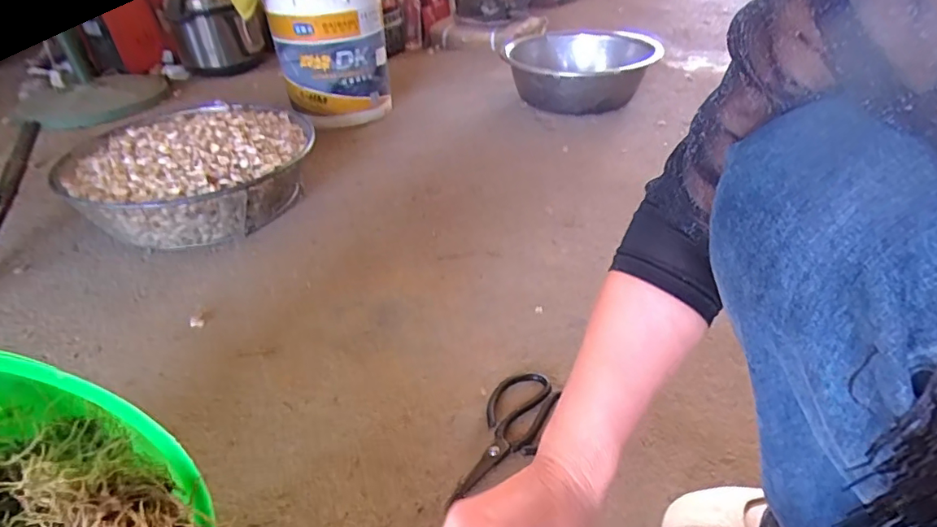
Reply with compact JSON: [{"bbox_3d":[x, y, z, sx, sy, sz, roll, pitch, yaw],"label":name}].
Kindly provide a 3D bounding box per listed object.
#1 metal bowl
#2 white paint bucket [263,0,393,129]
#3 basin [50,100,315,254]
[{"bbox_3d":[0.285,-0.560,1.470,0.386,0.143,0.379,-3,36,2],"label":"metal bowl"},{"bbox_3d":[-0.333,-0.541,1.291,0.272,0.382,0.274,-3,36,2],"label":"white paint bucket"},{"bbox_3d":[-0.527,-0.180,1.016,0.411,0.149,0.437,-3,36,2],"label":"basin"}]

